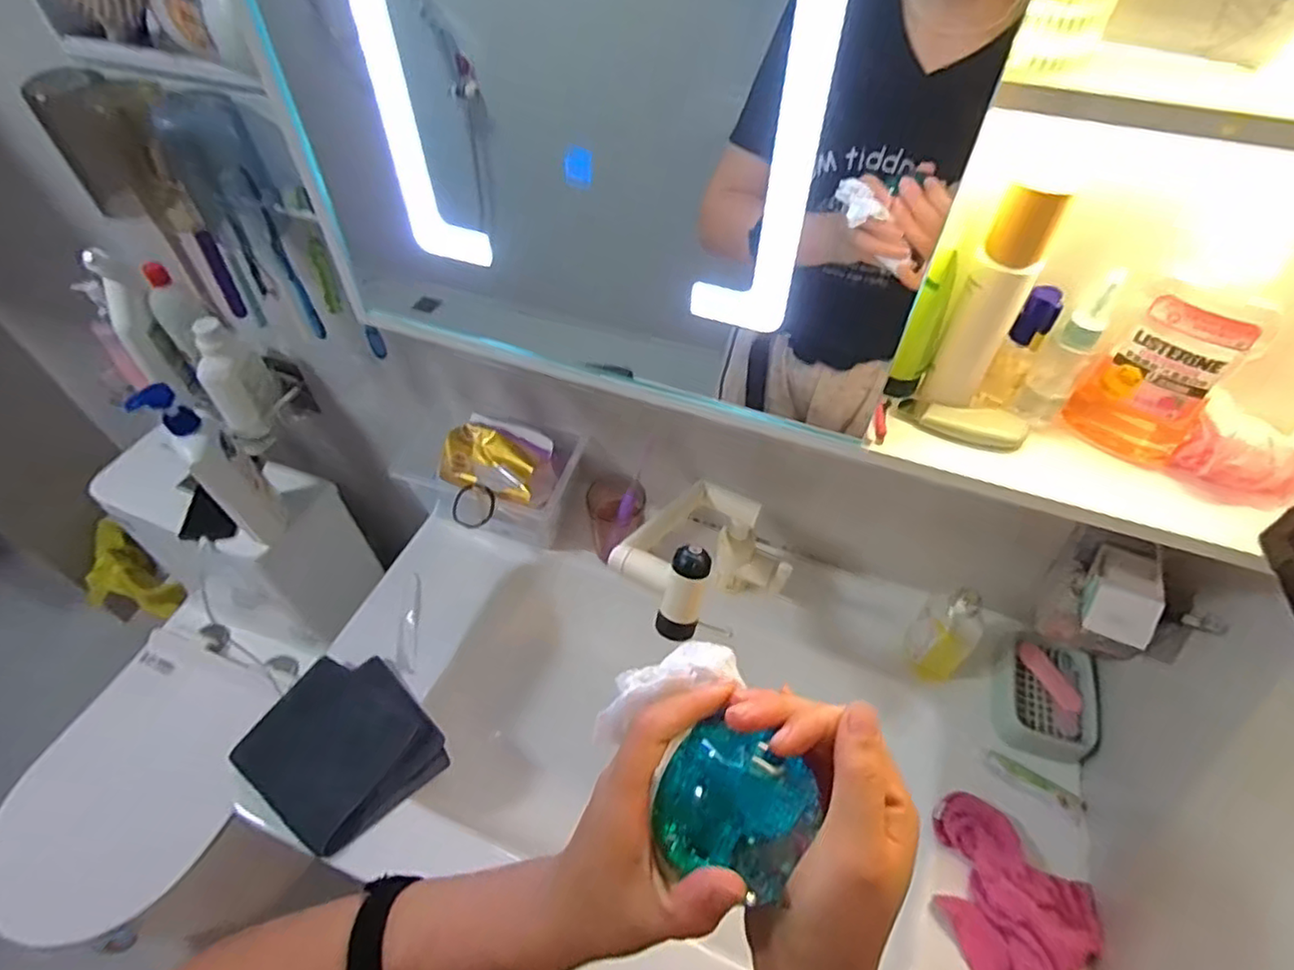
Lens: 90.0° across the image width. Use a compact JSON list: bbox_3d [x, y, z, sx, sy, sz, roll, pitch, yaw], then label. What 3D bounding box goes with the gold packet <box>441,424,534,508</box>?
[{"bbox_3d":[-0.182,-0.024,0.762,0.119,0.036,0.073,24,55,18],"label":"gold packet"}]

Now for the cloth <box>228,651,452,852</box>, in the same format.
[{"bbox_3d":[-0.314,0.265,0.662,0.175,0.040,0.158,37,60,26],"label":"cloth"}]

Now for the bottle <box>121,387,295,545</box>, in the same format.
[{"bbox_3d":[-0.560,-0.018,0.860,0.056,0.281,0.074,36,59,25],"label":"bottle"}]

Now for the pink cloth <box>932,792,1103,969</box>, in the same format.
[{"bbox_3d":[0.312,0.369,0.573,0.148,0.038,0.140,37,59,26],"label":"pink cloth"}]

